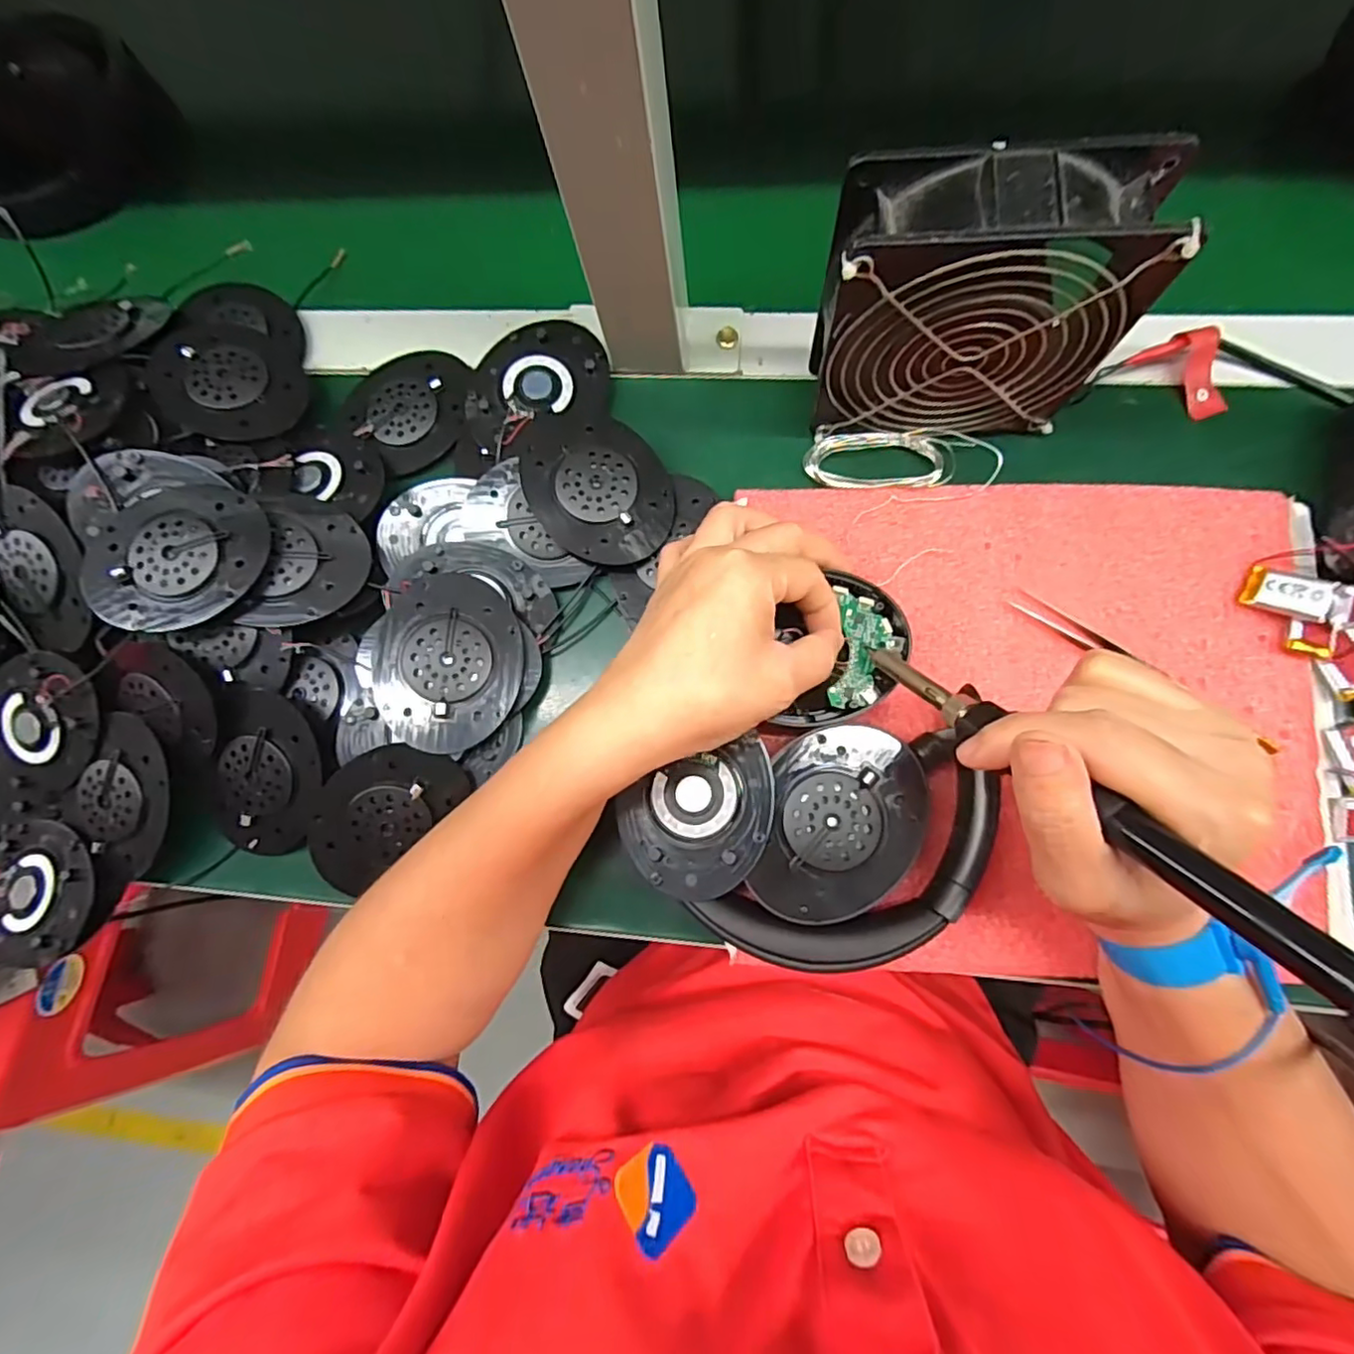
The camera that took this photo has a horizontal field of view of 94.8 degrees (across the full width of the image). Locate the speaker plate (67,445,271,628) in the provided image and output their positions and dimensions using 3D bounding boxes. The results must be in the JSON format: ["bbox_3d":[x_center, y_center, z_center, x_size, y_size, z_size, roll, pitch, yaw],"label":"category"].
[{"bbox_3d":[-0.248,-0.071,0.304,0.083,0.011,0.093,-19,80,-5],"label":"speaker plate"}]

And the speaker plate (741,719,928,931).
[{"bbox_3d":[0.070,0.064,0.268,0.065,0.007,0.085,20,82,9],"label":"speaker plate"}]

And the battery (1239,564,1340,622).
[{"bbox_3d":[0.284,-0.039,0.289,0.033,0.006,0.019,23,87,34],"label":"battery"}]

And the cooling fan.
[{"bbox_3d":[0.124,-0.157,0.271,0.124,0.113,0.047,0,81,5],"label":"cooling fan"}]

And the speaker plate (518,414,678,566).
[{"bbox_3d":[-0.041,-0.100,0.323,0.088,0.012,0.068,43,86,11],"label":"speaker plate"}]

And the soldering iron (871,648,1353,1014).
[{"bbox_3d":[0.130,0.045,0.193,0.018,0.016,0.212,-35,39,-3],"label":"soldering iron"}]

